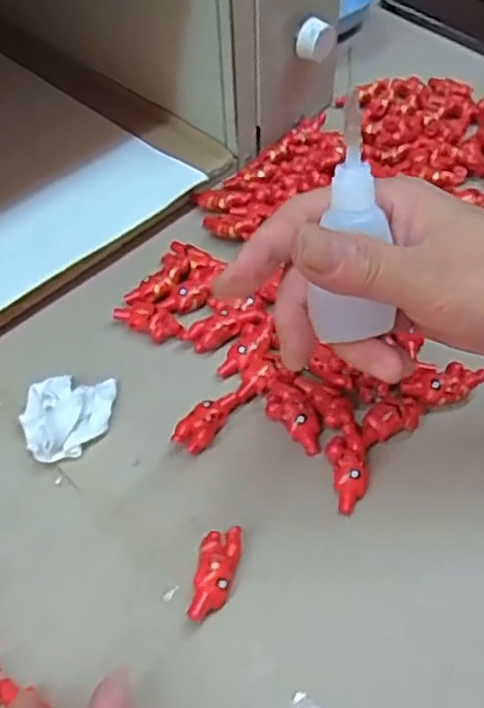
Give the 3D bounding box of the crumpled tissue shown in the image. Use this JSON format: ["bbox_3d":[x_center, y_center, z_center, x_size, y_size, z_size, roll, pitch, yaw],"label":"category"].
[{"bbox_3d":[-0.090,0.032,0.361,0.043,0.017,0.048,3,53,3],"label":"crumpled tissue"}]

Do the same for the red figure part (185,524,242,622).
[{"bbox_3d":[-0.011,0.096,0.308,0.016,0.013,0.042,9,53,9],"label":"red figure part"}]

